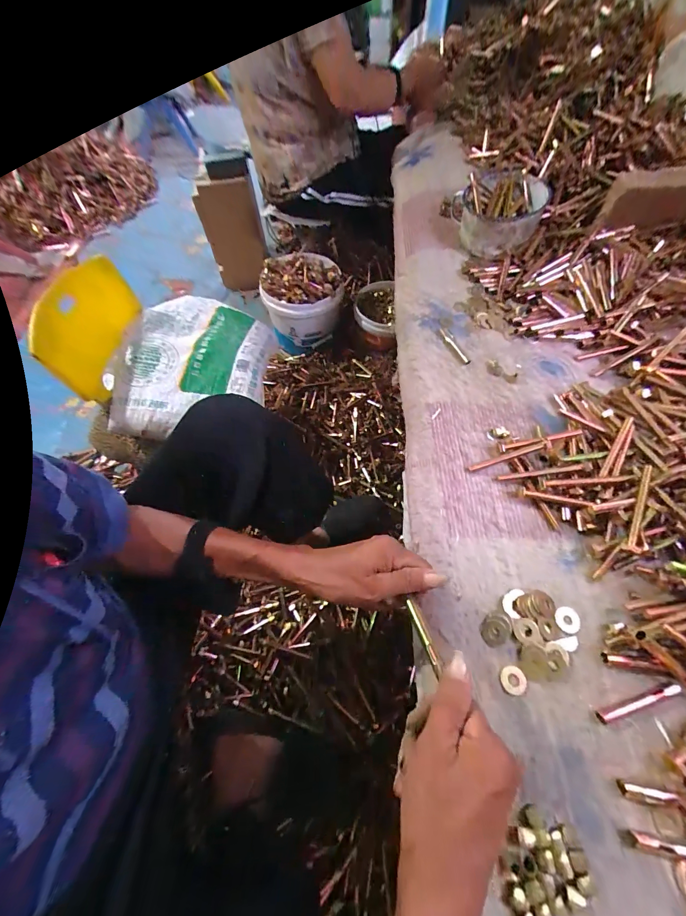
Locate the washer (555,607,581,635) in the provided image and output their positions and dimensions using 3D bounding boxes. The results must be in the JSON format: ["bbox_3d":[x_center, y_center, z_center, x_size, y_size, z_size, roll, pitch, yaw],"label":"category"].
[{"bbox_3d":[0.240,0.172,0.361,0.026,0.004,0.026,-2,59,3],"label":"washer"}]

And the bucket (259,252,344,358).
[{"bbox_3d":[-0.127,-0.496,1.090,0.228,0.225,0.209,-18,62,-8],"label":"bucket"}]

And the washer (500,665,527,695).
[{"bbox_3d":[0.167,0.217,0.331,0.023,0.004,0.024,-2,59,3],"label":"washer"}]

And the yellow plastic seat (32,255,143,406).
[{"bbox_3d":[-0.553,-0.281,0.724,0.157,0.075,0.285,19,78,-28],"label":"yellow plastic seat"}]

